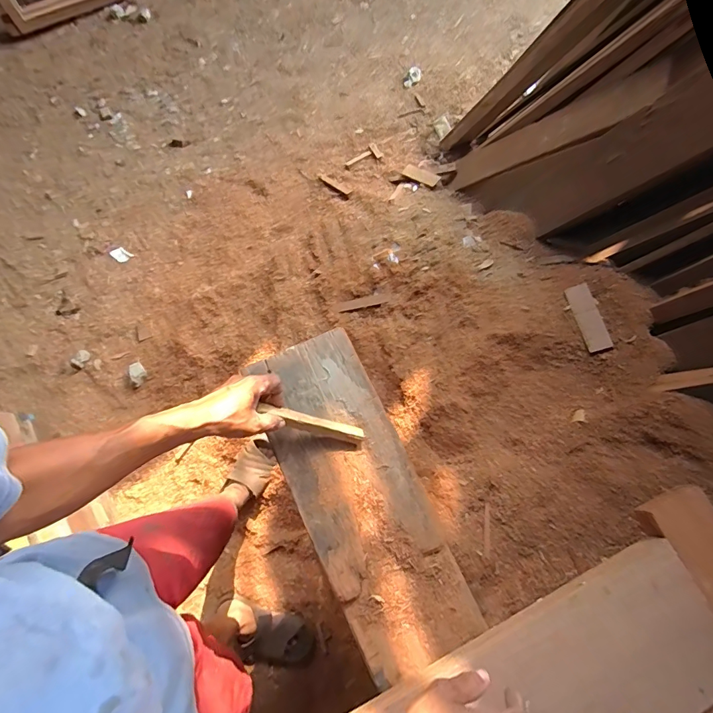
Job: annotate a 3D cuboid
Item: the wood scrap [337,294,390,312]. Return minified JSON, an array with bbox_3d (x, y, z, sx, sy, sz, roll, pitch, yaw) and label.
[{"bbox_3d":[0.020,-0.154,1.185,0.162,0.004,0.028,-9,73,23],"label":"wood scrap"}]

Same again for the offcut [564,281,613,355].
[{"bbox_3d":[0.506,-0.087,0.904,0.051,0.010,0.159,-13,65,12],"label":"offcut"}]

